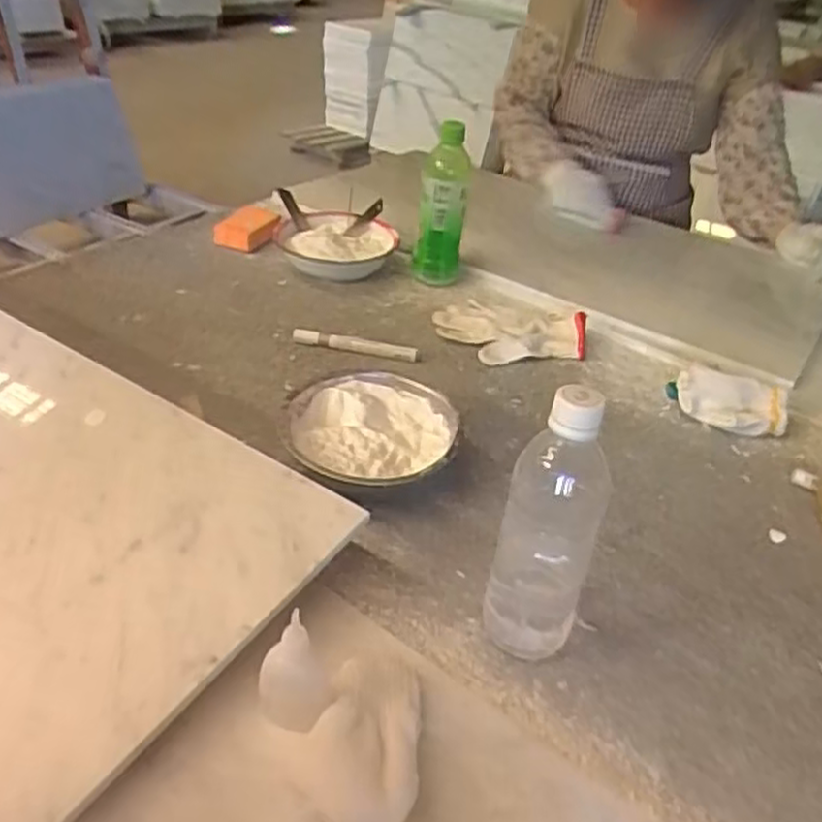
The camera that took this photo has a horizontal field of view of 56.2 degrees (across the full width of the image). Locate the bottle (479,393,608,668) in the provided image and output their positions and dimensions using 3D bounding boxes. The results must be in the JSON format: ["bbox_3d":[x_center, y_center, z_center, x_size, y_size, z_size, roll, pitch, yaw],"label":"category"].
[{"bbox_3d":[0.089,0.083,0.507,0.063,0.200,0.064,14,36,13],"label":"bottle"}]

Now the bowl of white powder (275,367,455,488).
[{"bbox_3d":[-0.038,0.027,0.709,0.150,0.057,0.150,3,34,-2],"label":"bowl of white powder"}]

